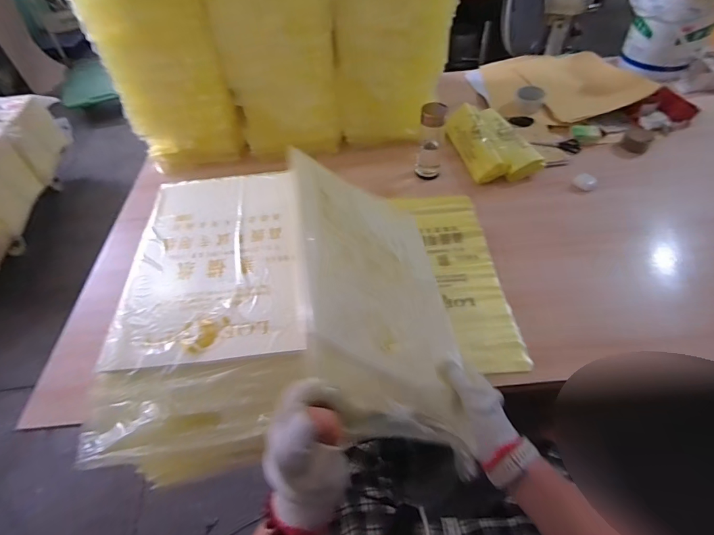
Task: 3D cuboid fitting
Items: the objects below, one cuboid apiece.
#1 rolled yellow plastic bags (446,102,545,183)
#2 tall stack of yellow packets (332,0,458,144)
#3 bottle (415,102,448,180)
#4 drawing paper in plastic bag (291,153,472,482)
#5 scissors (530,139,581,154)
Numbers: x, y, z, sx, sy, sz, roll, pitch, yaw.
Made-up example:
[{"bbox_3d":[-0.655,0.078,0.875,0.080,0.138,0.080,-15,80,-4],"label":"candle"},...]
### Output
[{"bbox_3d":[0.376,-0.358,1.052,0.181,0.057,0.279,-11,52,-5],"label":"rolled yellow plastic bags"},{"bbox_3d":[0.090,-0.619,0.955,0.283,0.528,0.181,-1,51,3],"label":"tall stack of yellow packets"},{"bbox_3d":[0.193,-0.332,0.971,0.064,0.199,0.052,1,52,5],"label":"bottle"},{"bbox_3d":[0.029,0.017,0.510,0.253,0.022,0.429,26,36,-33],"label":"drawing paper in plastic bag"},{"bbox_3d":[0.565,-0.347,1.055,0.124,0.015,0.051,8,52,10],"label":"scissors"}]

